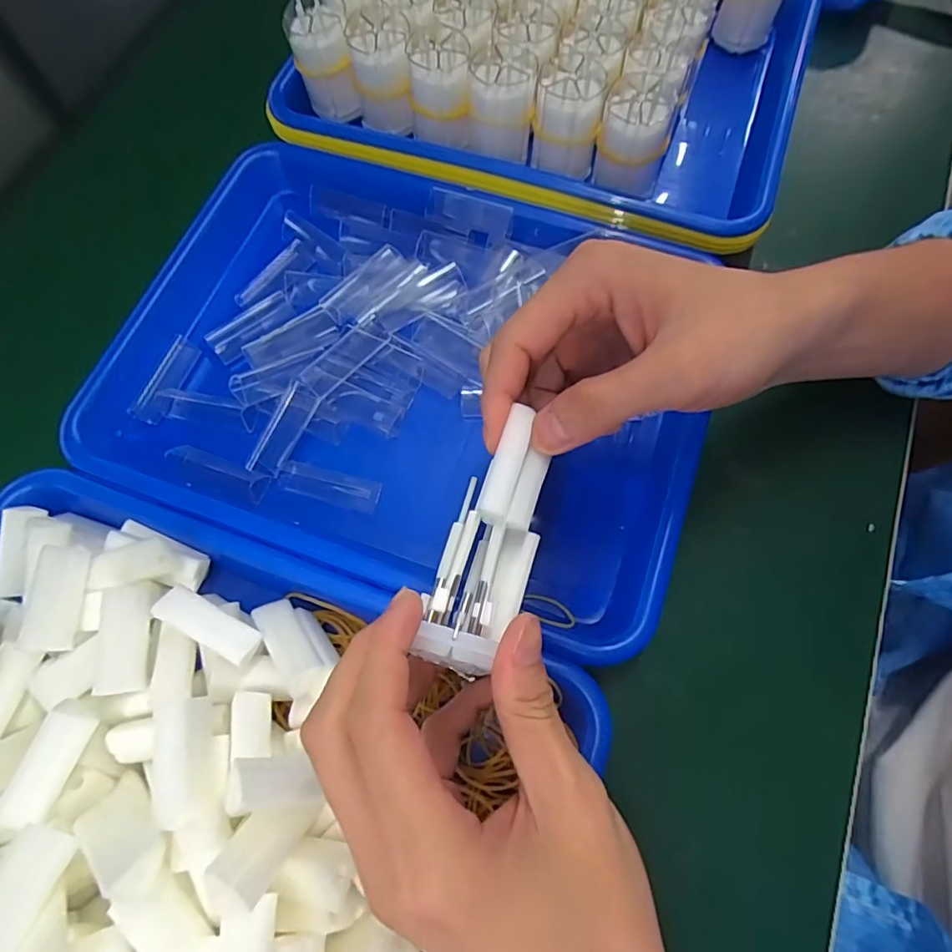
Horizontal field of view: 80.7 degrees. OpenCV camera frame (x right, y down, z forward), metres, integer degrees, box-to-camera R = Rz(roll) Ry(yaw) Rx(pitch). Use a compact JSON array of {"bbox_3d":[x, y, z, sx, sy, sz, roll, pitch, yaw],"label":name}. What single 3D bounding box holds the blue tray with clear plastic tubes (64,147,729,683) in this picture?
[{"bbox_3d":[-0.047,-0.060,0.326,0.343,0.033,0.246,19,72,9],"label":"blue tray with clear plastic tubes"}]

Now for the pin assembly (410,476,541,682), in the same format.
[{"bbox_3d":[0.001,0.040,0.205,0.031,0.032,0.059,21,72,9],"label":"pin assembly"}]

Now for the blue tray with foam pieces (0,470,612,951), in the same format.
[{"bbox_3d":[-0.129,0.142,0.224,0.319,0.067,0.239,18,71,8],"label":"blue tray with foam pieces"}]

